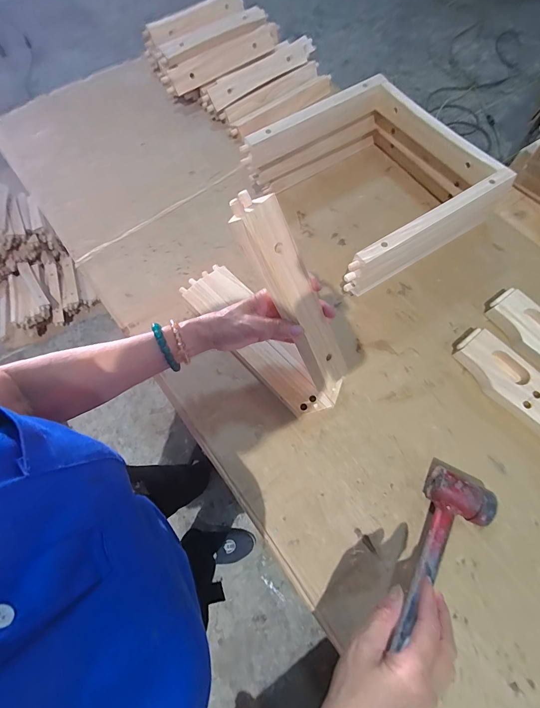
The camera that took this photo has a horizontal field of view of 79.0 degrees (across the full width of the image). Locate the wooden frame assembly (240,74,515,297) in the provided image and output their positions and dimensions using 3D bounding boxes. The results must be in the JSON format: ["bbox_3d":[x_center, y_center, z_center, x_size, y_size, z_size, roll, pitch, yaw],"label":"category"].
[{"bbox_3d":[0.170,-0.276,0.544,0.324,0.136,0.287,-32,71,-11],"label":"wooden frame assembly"}]

